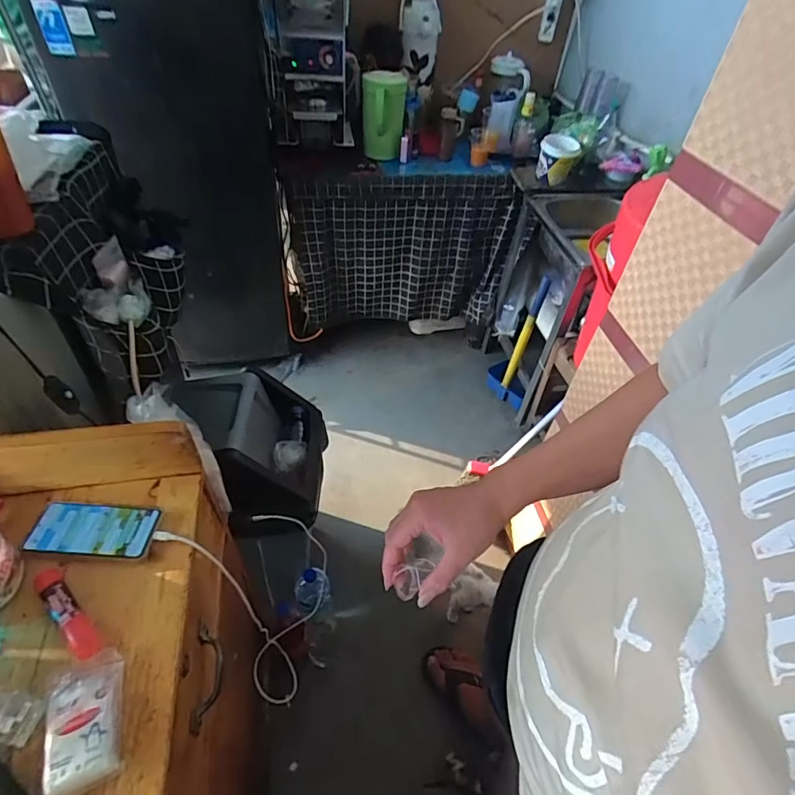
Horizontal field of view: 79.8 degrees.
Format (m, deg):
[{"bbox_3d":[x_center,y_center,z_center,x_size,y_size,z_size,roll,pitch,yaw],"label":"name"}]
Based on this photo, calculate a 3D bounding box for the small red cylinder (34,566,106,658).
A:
[{"bbox_3d":[-0.388,0.250,0.557,0.142,0.026,0.032,36,53,25],"label":"small red cylinder"}]

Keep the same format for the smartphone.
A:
[{"bbox_3d":[-0.401,0.173,0.628,0.159,0.015,0.075,5,46,-2],"label":"smartphone"}]

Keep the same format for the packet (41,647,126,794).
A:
[{"bbox_3d":[-0.317,0.325,0.480,0.067,0.016,0.120,-12,49,-18],"label":"packet"}]

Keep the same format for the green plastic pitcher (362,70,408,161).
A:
[{"bbox_3d":[-0.048,-0.988,1.677,0.144,0.262,0.151,6,46,-1],"label":"green plastic pitcher"}]

